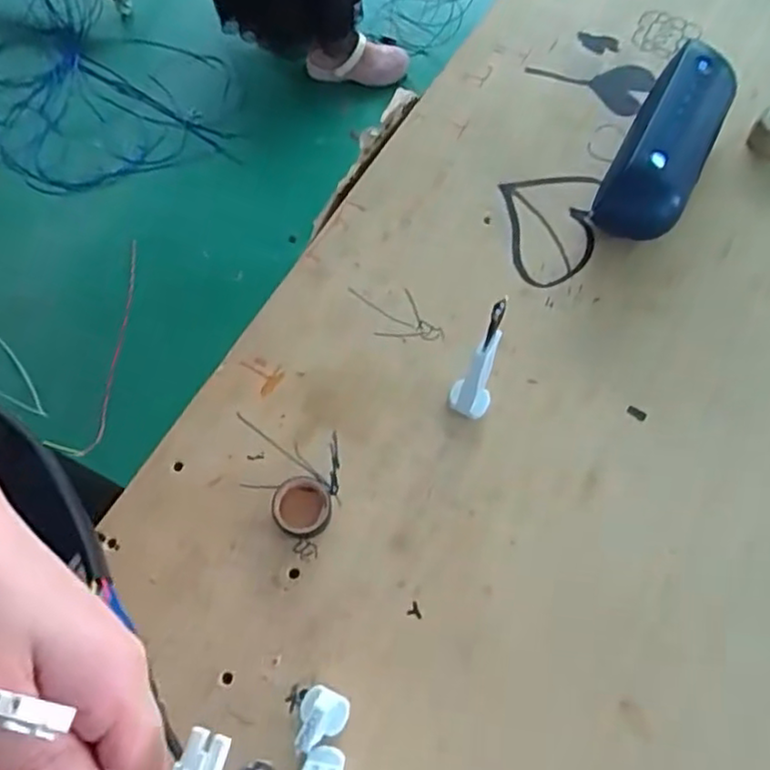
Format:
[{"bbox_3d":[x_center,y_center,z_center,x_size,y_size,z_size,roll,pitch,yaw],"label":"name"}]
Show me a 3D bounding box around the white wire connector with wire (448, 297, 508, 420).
[{"bbox_3d":[0.060,-0.012,0.424,0.027,0.141,0.021,23,71,9],"label":"white wire connector with wire"}]

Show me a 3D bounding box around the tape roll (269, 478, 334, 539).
[{"bbox_3d":[-0.056,0.082,0.452,0.040,0.017,0.040,0,69,0],"label":"tape roll"}]

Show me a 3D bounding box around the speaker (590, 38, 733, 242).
[{"bbox_3d":[0.226,-0.192,0.530,0.063,0.068,0.153,29,72,11],"label":"speaker"}]

